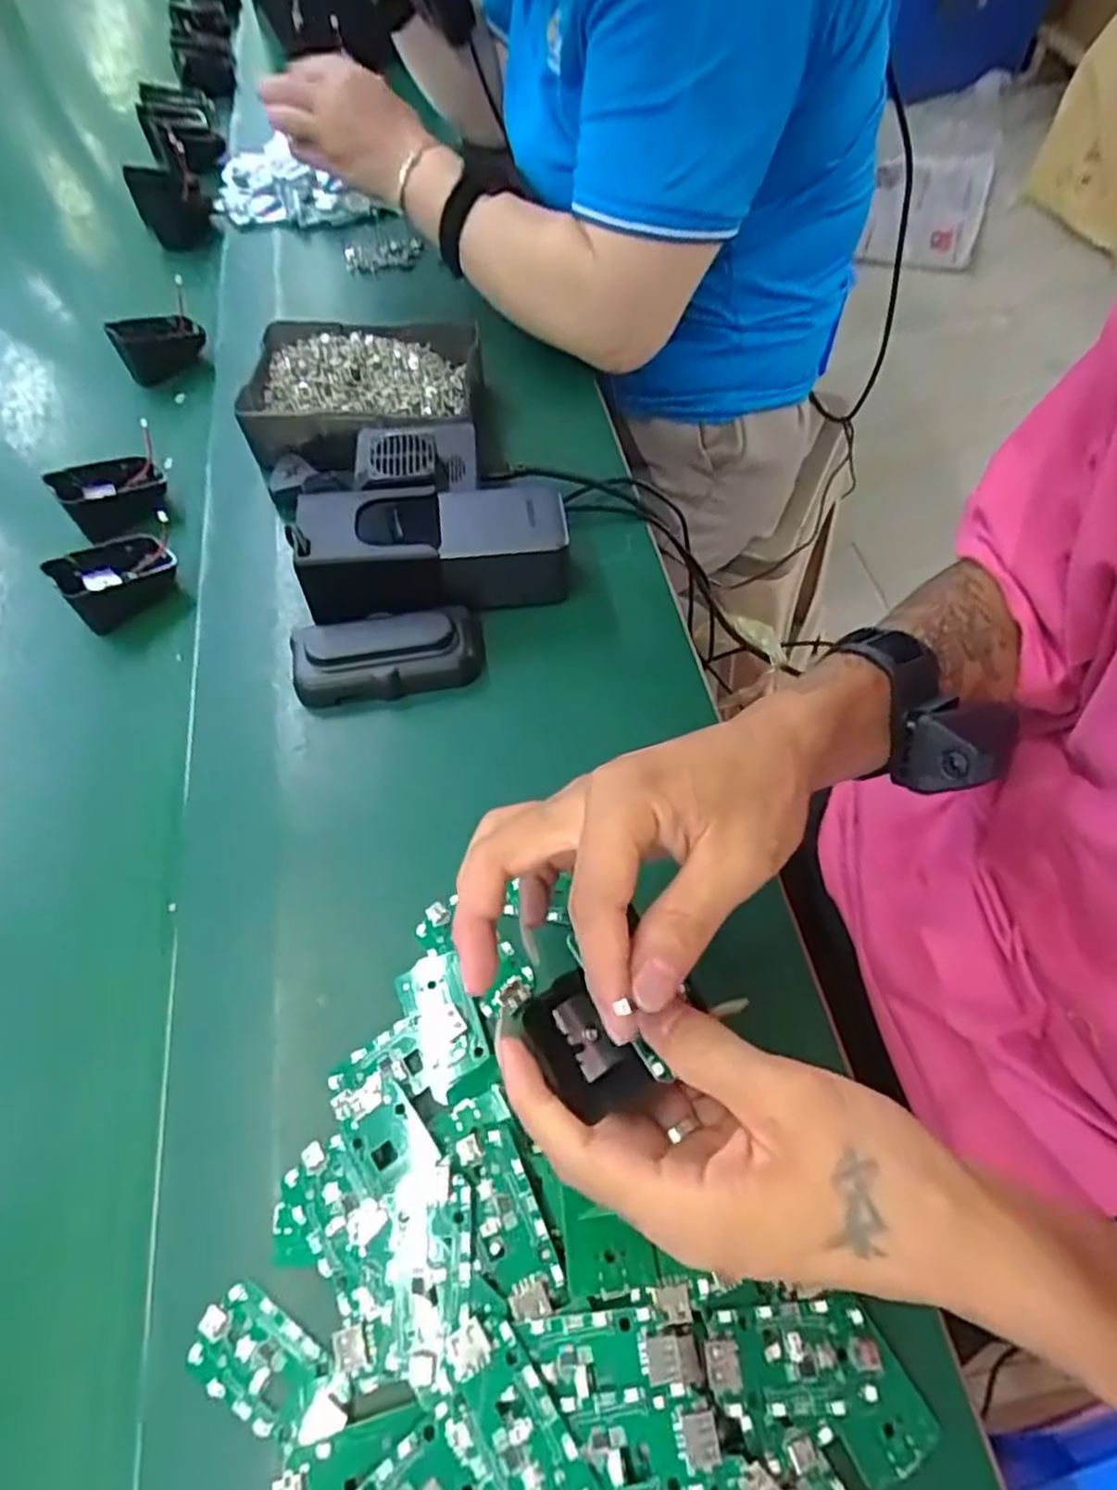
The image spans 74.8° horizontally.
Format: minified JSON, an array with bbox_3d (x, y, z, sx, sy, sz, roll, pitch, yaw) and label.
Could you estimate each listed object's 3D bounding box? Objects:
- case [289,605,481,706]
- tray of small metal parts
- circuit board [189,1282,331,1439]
[{"bbox_3d":[-0.099,-0.051,0.426,0.107,0.033,0.045,-9,59,0],"label":"case"},{"bbox_3d":[-0.139,-0.258,0.535,0.165,0.046,0.131,-3,60,3],"label":"tray of small metal parts"},{"bbox_3d":[-0.113,0.227,0.271,0.047,0.004,0.032,22,64,17],"label":"circuit board"}]

